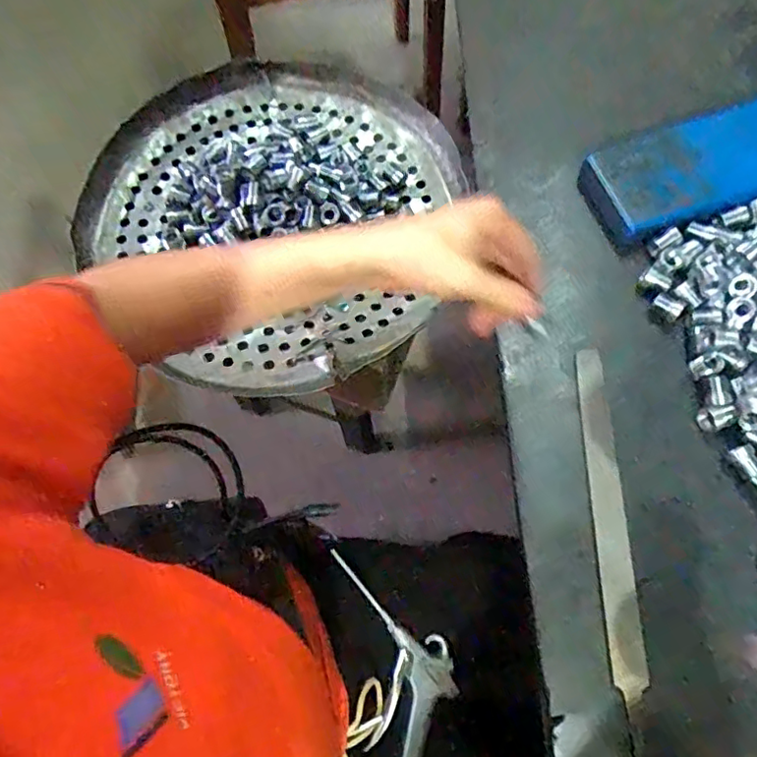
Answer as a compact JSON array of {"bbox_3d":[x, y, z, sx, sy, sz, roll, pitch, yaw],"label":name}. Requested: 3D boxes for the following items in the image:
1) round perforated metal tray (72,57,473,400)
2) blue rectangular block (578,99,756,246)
[{"bbox_3d":[-0.100,-0.181,0.600,0.361,0.059,0.387,0,70,1],"label":"round perforated metal tray"},{"bbox_3d":[0.319,-0.202,0.545,0.255,0.021,0.099,-19,70,-5],"label":"blue rectangular block"}]

